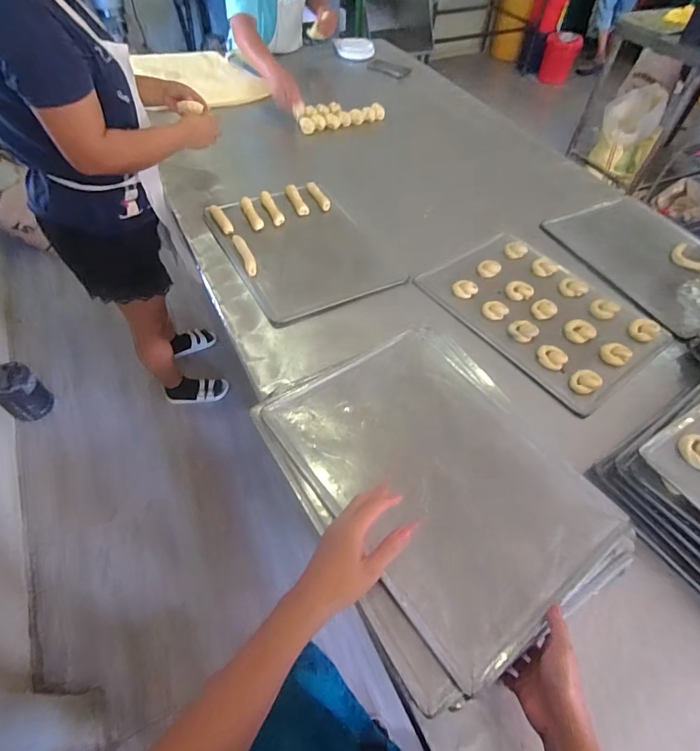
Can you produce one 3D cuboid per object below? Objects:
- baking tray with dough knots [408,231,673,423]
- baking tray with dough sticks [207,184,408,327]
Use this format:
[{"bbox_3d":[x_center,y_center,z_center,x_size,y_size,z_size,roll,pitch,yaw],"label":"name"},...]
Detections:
[{"bbox_3d":[0.410,-0.143,0.929,0.332,0.030,0.432,-30,61,-23],"label":"baking tray with dough knots"},{"bbox_3d":[-0.118,-0.312,1.032,0.324,0.035,0.431,-23,58,-18],"label":"baking tray with dough sticks"}]

